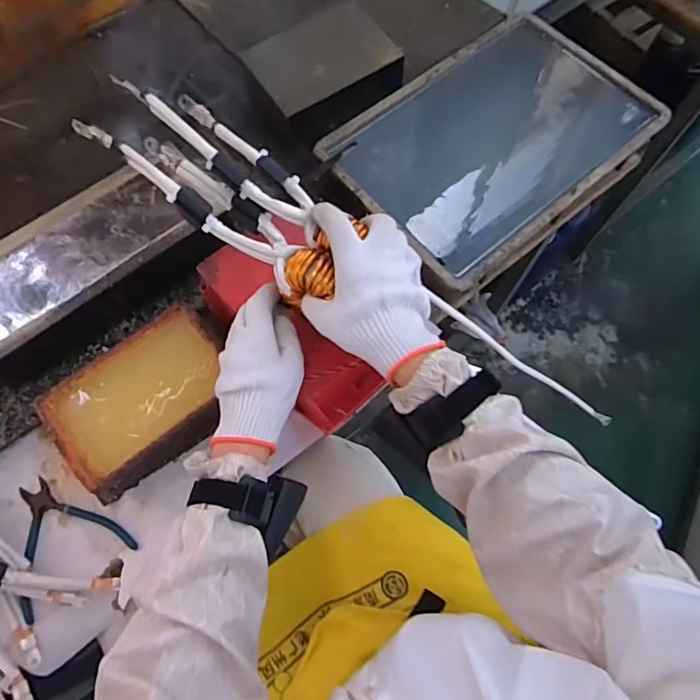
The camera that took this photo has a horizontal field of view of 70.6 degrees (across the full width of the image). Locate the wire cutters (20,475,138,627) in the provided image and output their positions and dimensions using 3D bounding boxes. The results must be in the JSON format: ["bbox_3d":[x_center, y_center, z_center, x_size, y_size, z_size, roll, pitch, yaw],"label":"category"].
[{"bbox_3d":[-0.331,0.206,0.554,0.130,0.012,0.134,-36,73,-13],"label":"wire cutters"}]

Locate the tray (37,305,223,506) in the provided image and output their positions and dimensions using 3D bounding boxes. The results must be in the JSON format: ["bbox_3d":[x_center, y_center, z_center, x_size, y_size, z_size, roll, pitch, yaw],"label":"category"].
[{"bbox_3d":[-0.233,0.064,0.576,0.191,0.068,0.153,-31,72,-11],"label":"tray"}]

